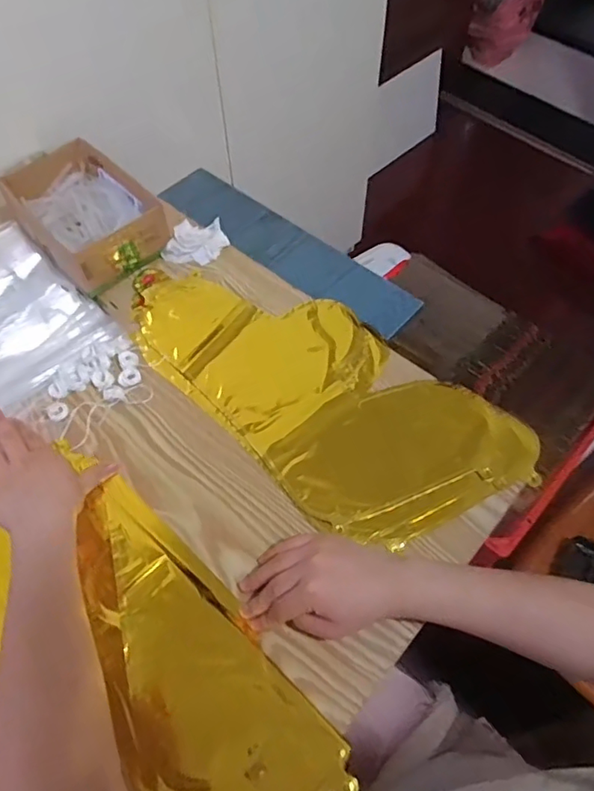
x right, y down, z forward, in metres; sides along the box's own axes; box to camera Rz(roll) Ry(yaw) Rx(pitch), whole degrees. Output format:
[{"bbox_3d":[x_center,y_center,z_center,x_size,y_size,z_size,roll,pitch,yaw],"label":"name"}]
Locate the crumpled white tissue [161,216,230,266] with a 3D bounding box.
[{"bbox_3d":[-0.126,-0.189,0.697,0.076,0.027,0.054,1,60,0],"label":"crumpled white tissue"}]

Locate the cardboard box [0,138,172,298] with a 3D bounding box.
[{"bbox_3d":[-0.258,-0.224,0.683,0.138,0.059,0.197,-37,66,-19],"label":"cardboard box"}]

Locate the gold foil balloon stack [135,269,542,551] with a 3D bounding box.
[{"bbox_3d":[0.010,-0.015,0.593,0.442,0.014,0.204,36,66,19],"label":"gold foil balloon stack"}]

